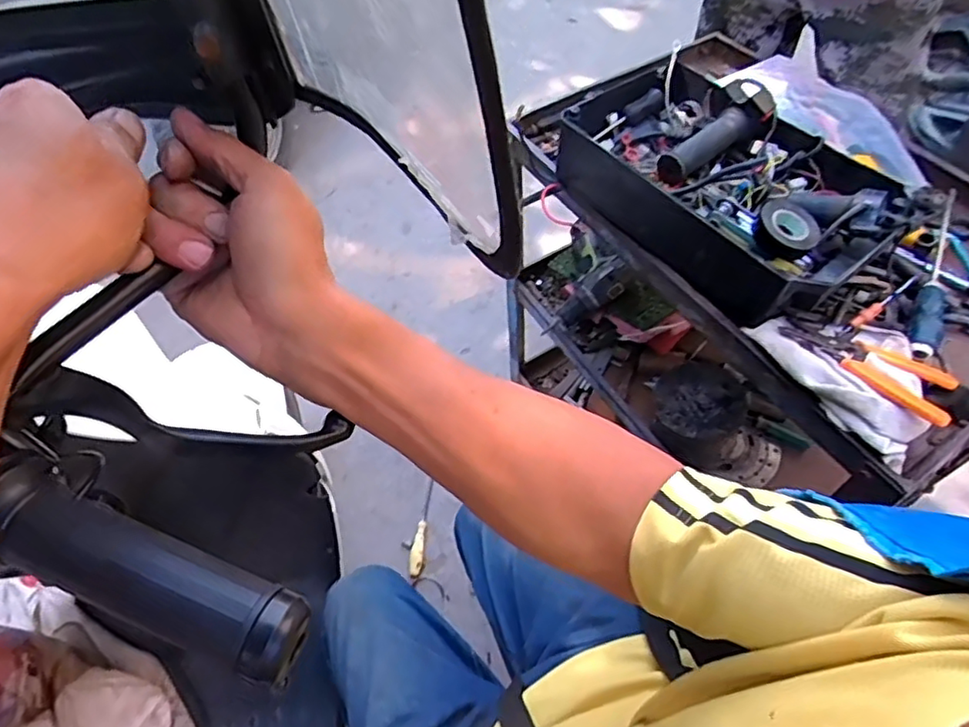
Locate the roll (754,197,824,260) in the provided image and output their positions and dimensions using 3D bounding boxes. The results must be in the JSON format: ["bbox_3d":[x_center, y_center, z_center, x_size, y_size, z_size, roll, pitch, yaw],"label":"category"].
[{"bbox_3d":[0.307,-0.137,0.614,0.059,0.022,0.065,22,62,15],"label":"roll"}]

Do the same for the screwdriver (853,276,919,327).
[{"bbox_3d":[0.421,-0.063,0.644,0.099,0.016,0.012,-31,62,-15],"label":"screwdriver"}]

